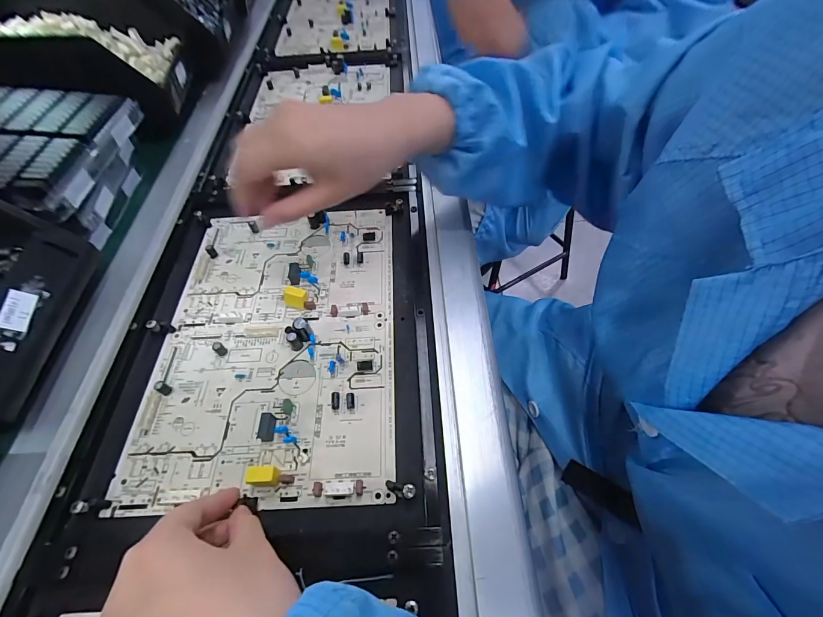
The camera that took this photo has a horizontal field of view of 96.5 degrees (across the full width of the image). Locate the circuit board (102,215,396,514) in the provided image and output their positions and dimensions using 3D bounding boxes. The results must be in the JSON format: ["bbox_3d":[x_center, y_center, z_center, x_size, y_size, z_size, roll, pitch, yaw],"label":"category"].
[{"bbox_3d":[-0.115,0.016,0.322,0.195,0.017,0.275,-1,56,-1],"label":"circuit board"}]

